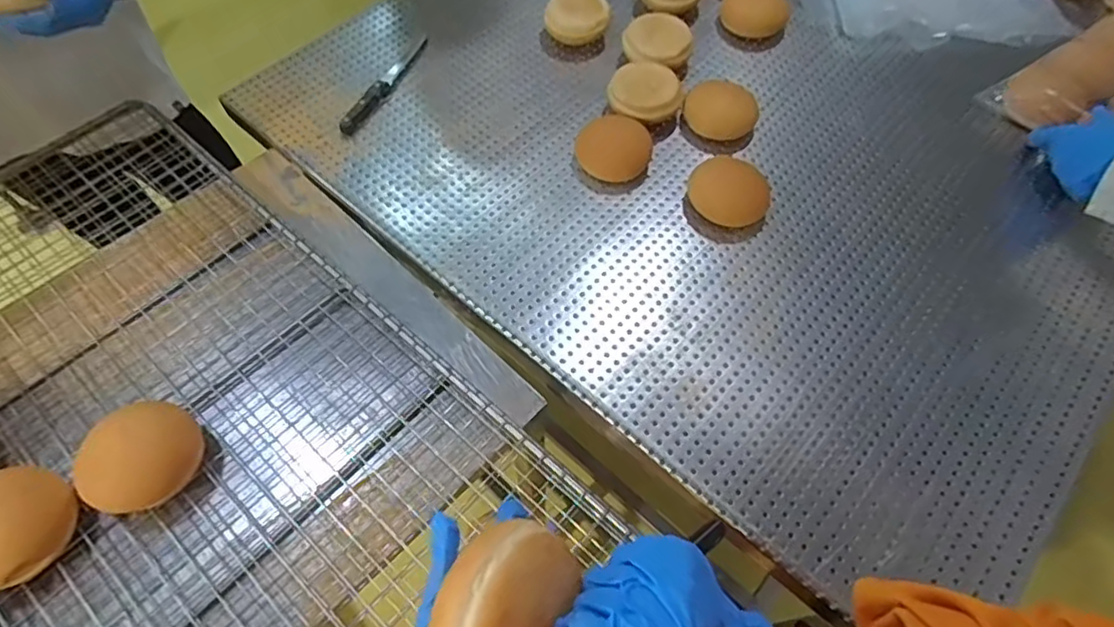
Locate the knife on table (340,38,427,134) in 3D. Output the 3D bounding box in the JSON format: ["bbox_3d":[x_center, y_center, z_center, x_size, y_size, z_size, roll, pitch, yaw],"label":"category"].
[{"bbox_3d":[-0.239,-0.322,0.854,0.025,0.018,0.205,22,59,12],"label":"knife on table"}]

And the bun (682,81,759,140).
[{"bbox_3d":[0.227,-0.281,0.841,0.096,0.049,0.096,1,57,-2],"label":"bun"}]

